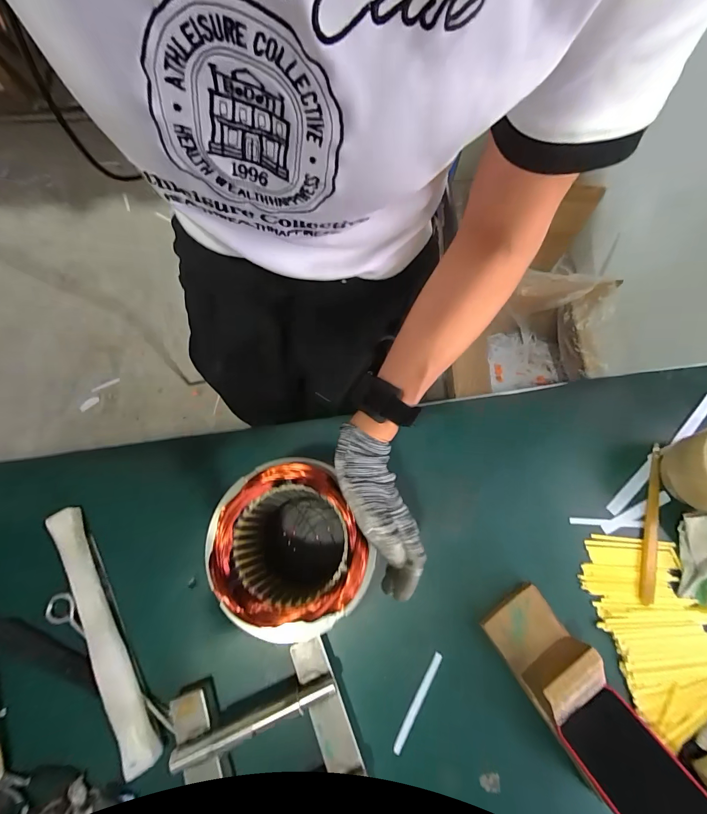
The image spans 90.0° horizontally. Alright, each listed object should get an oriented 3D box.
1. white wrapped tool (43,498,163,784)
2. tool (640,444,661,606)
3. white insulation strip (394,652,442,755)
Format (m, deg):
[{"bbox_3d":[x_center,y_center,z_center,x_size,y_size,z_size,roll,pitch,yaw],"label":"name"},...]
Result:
[{"bbox_3d":[-0.294,0.255,0.406,0.034,0.020,0.296,-28,75,-10],"label":"white wrapped tool"},{"bbox_3d":[0.401,0.152,0.476,0.017,0.007,0.210,19,72,5],"label":"tool"},{"bbox_3d":[0.076,0.344,0.413,0.009,0.005,0.110,30,73,8],"label":"white insulation strip"}]

